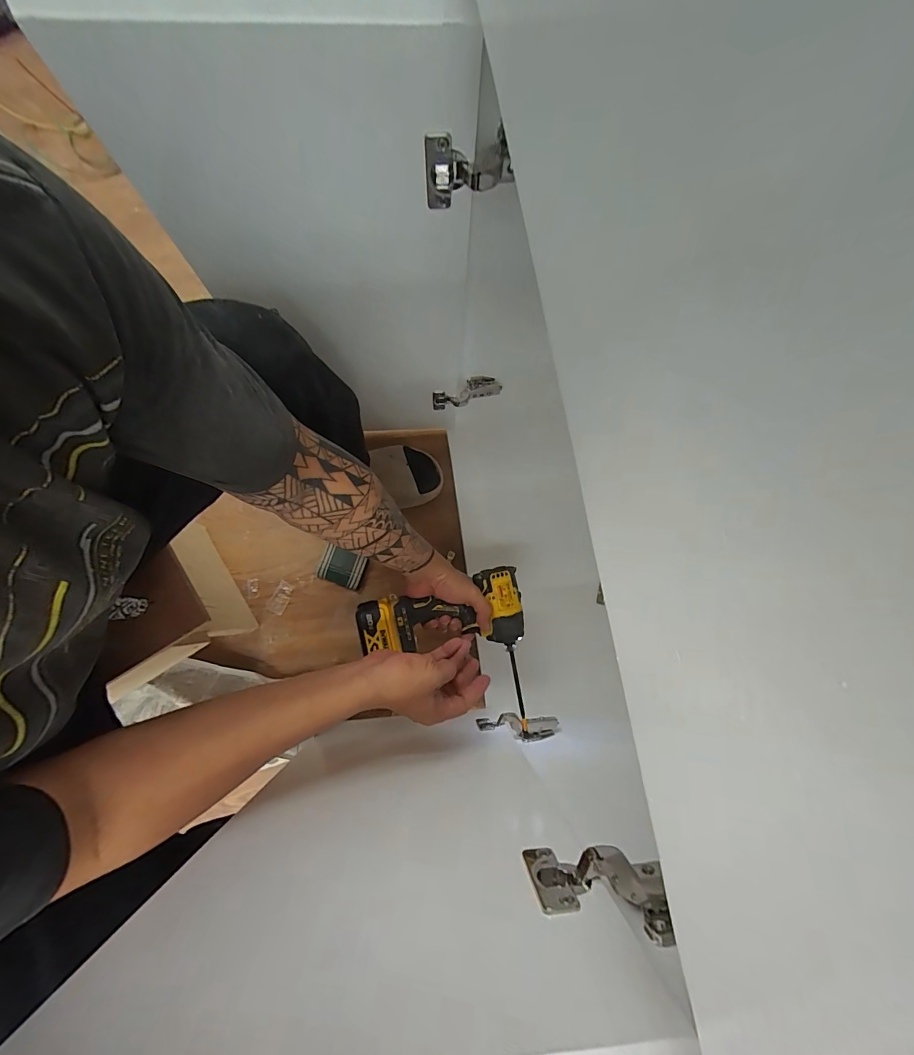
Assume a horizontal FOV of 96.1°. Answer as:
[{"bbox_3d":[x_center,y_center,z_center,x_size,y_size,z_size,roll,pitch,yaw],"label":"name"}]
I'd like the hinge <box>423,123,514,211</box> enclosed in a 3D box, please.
[{"bbox_3d":[0.010,-0.321,0.366,0.077,0.069,0.038,-4,78,-3],"label":"hinge"}]

